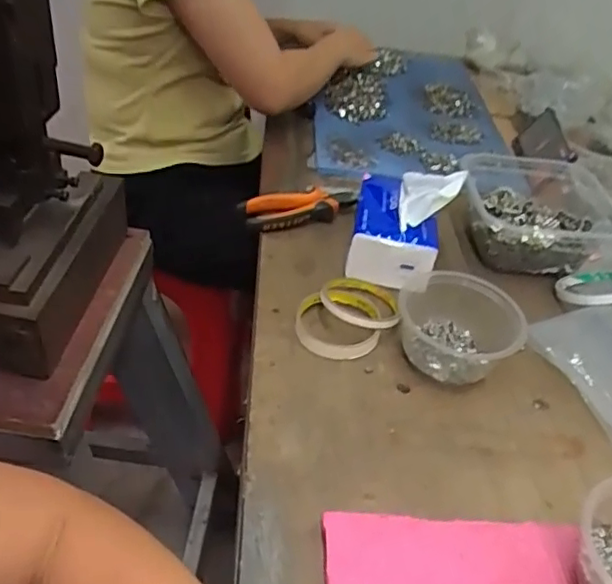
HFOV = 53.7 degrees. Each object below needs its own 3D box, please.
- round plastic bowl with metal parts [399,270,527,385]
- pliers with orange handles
[{"bbox_3d":[0.141,0.034,0.569,0.117,0.064,0.089,31,44,25],"label":"round plastic bowl with metal parts"},{"bbox_3d":[-0.003,-0.104,0.739,0.152,0.029,0.049,-13,45,-25],"label":"pliers with orange handles"}]

